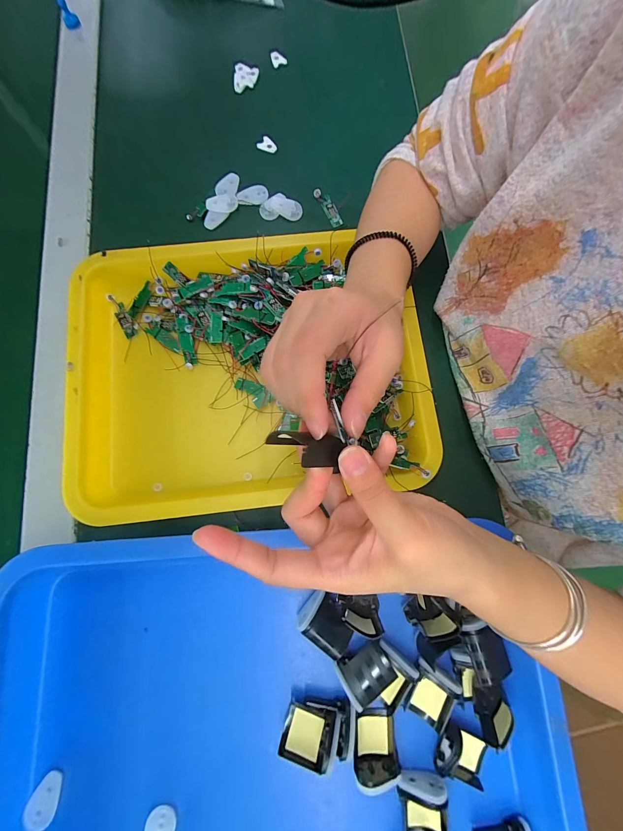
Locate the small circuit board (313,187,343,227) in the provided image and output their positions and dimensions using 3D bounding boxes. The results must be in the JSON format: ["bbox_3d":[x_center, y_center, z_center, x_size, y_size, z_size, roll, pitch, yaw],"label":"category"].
[{"bbox_3d":[0.020,-0.239,0.360,0.014,0.012,0.048,-30,80,-7],"label":"small circuit board"}]

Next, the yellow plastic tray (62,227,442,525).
[{"bbox_3d":[-0.077,-0.045,0.305,0.305,0.034,0.262,-6,78,-2],"label":"yellow plastic tray"}]

